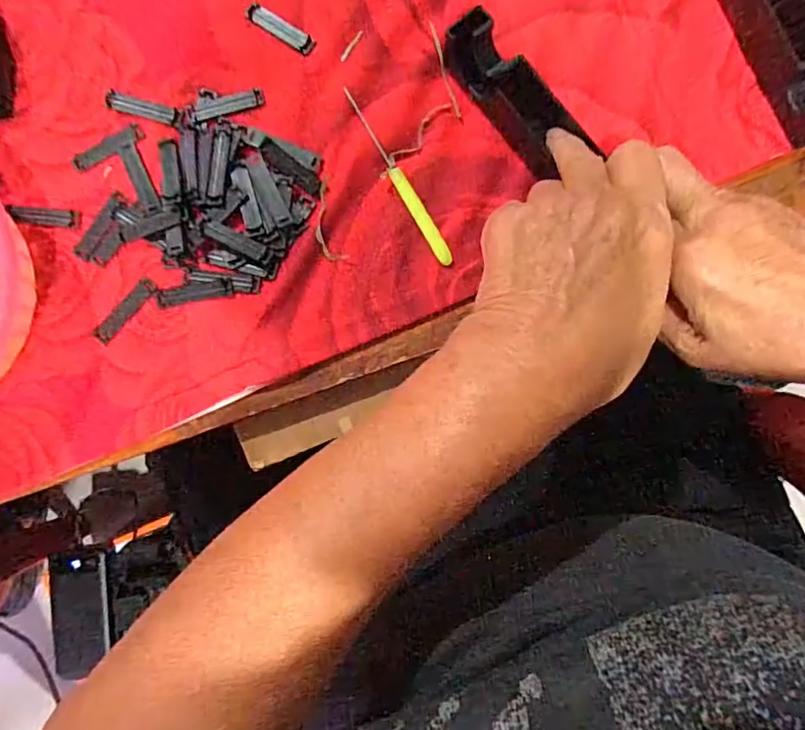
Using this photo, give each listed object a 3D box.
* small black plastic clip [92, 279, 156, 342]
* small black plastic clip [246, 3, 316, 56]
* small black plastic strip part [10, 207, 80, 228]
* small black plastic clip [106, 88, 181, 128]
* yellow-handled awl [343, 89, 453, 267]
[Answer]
[{"bbox_3d":[-0.165,-0.033,0.321,0.011,0.004,0.046,42,89,3],"label":"small black plastic clip"},{"bbox_3d":[-0.073,-0.201,0.323,0.047,0.004,0.012,35,89,3],"label":"small black plastic clip"},{"bbox_3d":[-0.211,-0.088,0.320,0.039,0.007,0.010,4,88,2],"label":"small black plastic strip part"},{"bbox_3d":[-0.155,-0.154,0.324,0.046,0.004,0.011,17,88,2],"label":"small black plastic clip"},{"bbox_3d":[-0.003,-0.110,0.318,0.009,0.004,0.117,-30,87,0],"label":"yellow-handled awl"}]

